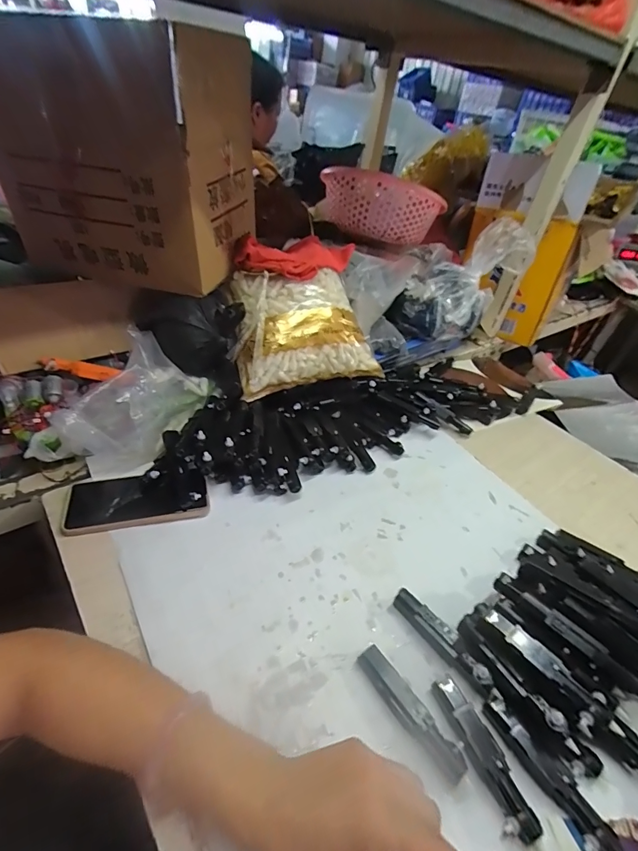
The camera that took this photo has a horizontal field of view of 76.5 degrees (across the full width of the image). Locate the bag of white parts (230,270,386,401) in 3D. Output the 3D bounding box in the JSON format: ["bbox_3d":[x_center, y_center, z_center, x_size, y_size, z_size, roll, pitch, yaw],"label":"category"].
[{"bbox_3d":[-0.022,-0.162,0.653,0.236,0.200,0.055,-12,0,-19],"label":"bag of white parts"}]

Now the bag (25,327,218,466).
[{"bbox_3d":[-0.263,-0.028,0.575,0.120,0.122,0.235,22,40,15],"label":"bag"}]

